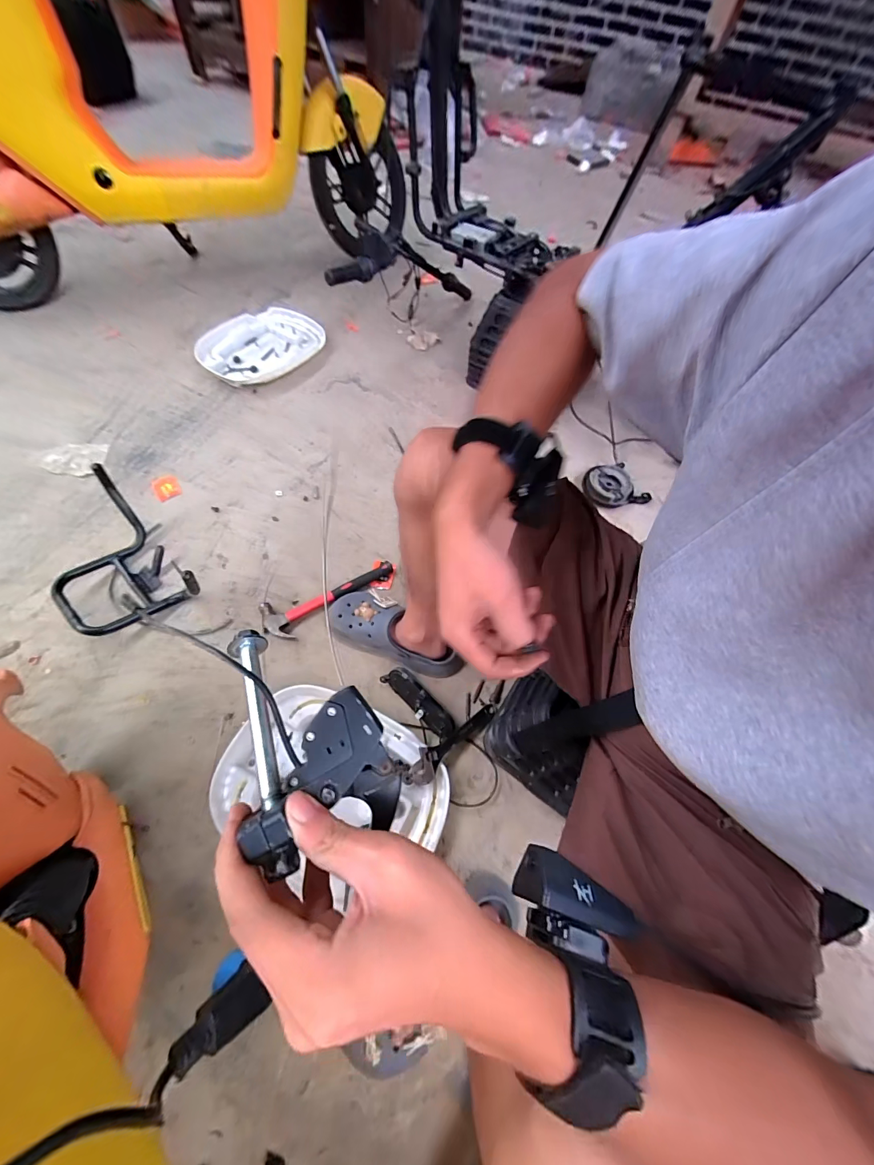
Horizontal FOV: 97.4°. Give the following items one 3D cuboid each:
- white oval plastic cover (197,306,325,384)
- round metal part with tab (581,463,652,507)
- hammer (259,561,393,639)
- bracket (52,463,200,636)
[{"bbox_3d":[-0.523,-0.725,1.161,0.289,0.044,0.382,30,64,12],"label":"white oval plastic cover"},{"bbox_3d":[0.449,-0.246,0.973,0.165,0.037,0.121,-9,63,-9],"label":"round metal part with tab"},{"bbox_3d":[-0.215,0.032,0.793,0.274,0.025,0.082,-23,66,-15],"label":"hammer"},{"bbox_3d":[-0.643,-0.039,0.741,0.210,0.130,0.266,-40,71,-22],"label":"bracket"}]

